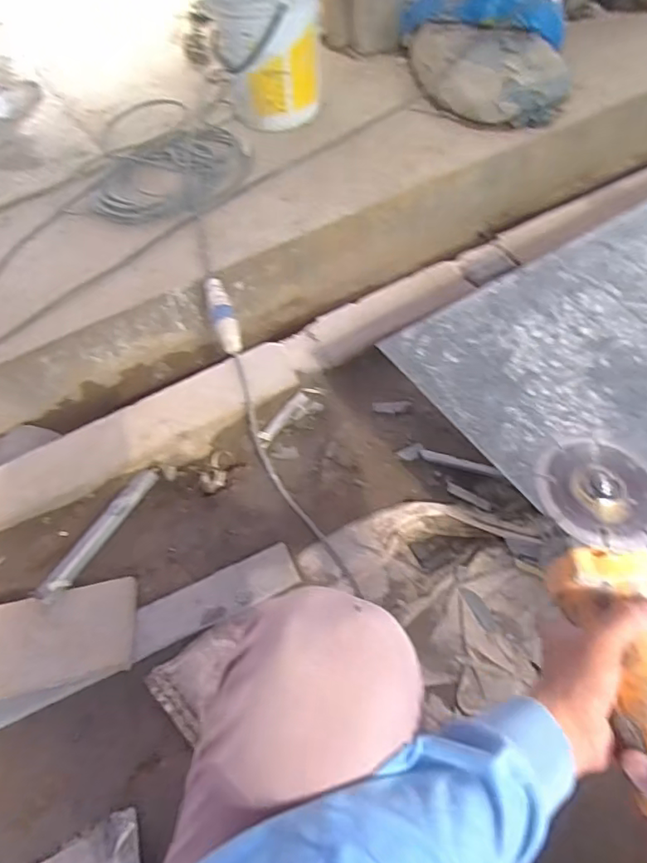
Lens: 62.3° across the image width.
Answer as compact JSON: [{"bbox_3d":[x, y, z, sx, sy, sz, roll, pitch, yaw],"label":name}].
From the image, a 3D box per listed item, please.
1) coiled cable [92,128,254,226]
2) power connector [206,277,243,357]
[{"bbox_3d":[-0.409,-0.694,1.435,0.444,0.048,0.376,-25,58,-11],"label":"coiled cable"},{"bbox_3d":[-0.220,-0.249,1.187,0.051,0.041,0.204,-18,70,-7],"label":"power connector"}]

